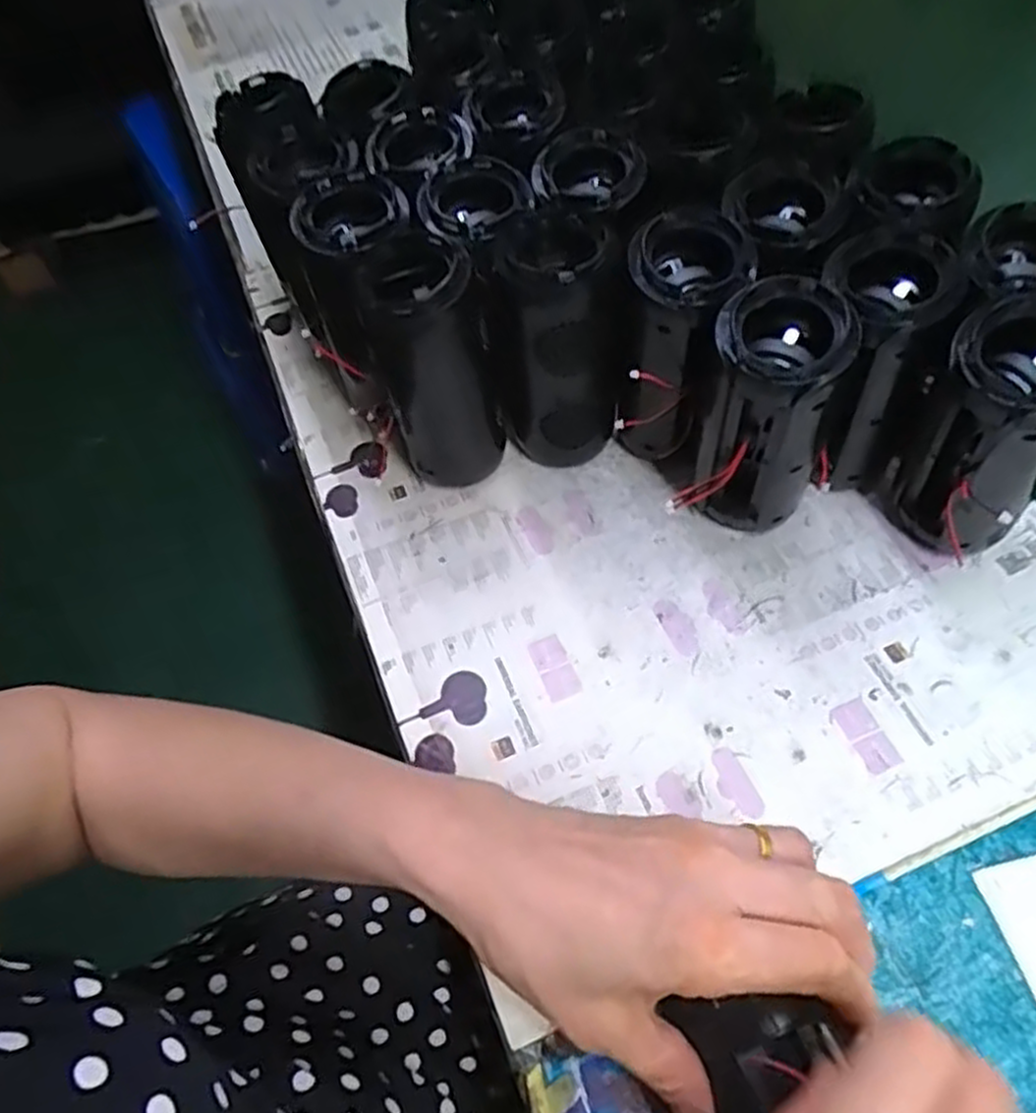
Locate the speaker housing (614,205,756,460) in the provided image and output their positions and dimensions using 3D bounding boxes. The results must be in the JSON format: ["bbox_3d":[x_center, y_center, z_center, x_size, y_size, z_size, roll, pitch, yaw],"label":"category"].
[{"bbox_3d":[0.086,-0.106,0.433,0.056,0.142,0.066,7,57,7],"label":"speaker housing"}]

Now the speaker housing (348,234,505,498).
[{"bbox_3d":[-0.047,-0.108,0.449,0.067,0.144,0.065,-8,57,-3],"label":"speaker housing"}]

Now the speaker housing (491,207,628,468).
[{"bbox_3d":[0.017,-0.111,0.439,0.063,0.144,0.064,-13,57,-6],"label":"speaker housing"}]

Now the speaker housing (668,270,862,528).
[{"bbox_3d":[0.123,-0.062,0.405,0.061,0.144,0.061,22,60,16],"label":"speaker housing"}]

